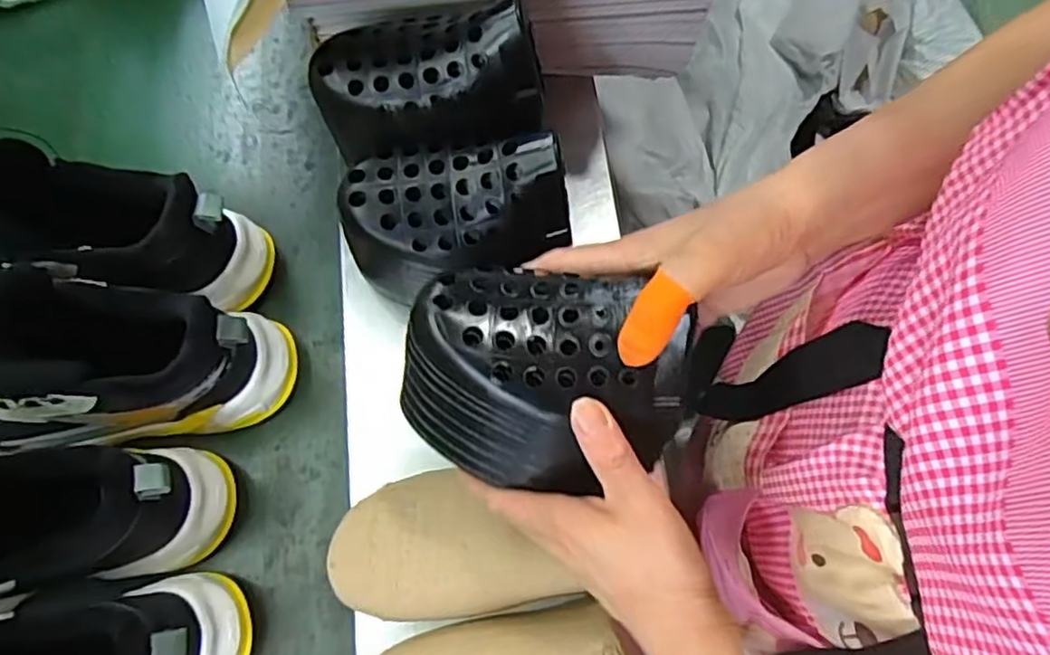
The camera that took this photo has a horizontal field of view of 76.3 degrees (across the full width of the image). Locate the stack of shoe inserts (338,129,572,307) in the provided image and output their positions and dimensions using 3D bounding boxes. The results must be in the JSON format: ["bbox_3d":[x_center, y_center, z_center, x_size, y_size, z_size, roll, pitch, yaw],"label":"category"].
[{"bbox_3d":[-0.049,-0.082,0.450,0.144,0.066,0.086,-17,73,-6],"label":"stack of shoe inserts"}]

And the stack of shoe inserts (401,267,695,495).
[{"bbox_3d":[0.008,0.026,0.341,0.138,0.061,0.100,6,72,2],"label":"stack of shoe inserts"}]

